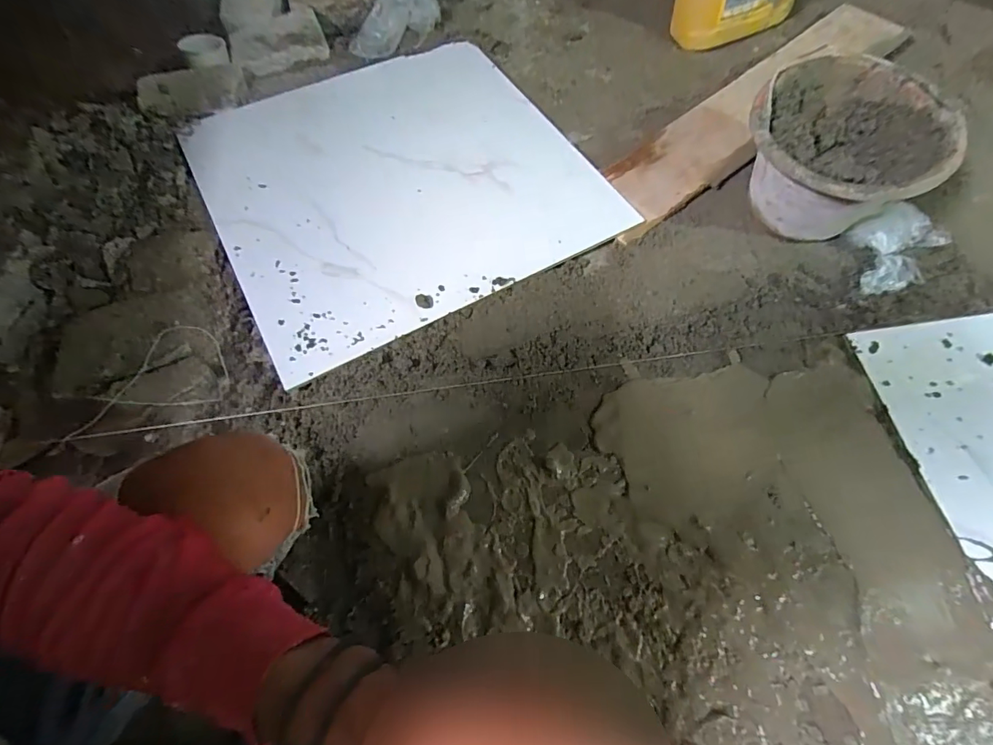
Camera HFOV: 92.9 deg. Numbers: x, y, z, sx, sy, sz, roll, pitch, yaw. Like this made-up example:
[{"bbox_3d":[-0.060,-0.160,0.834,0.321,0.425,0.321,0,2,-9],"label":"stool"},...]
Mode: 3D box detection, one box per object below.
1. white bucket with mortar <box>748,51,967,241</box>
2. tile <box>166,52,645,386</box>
[{"bbox_3d":[0.479,-0.297,0.700,0.239,0.178,0.240,-1,64,2],"label":"white bucket with mortar"},{"bbox_3d":[-0.172,-0.337,0.806,0.589,0.016,0.588,-27,67,-13],"label":"tile"}]

